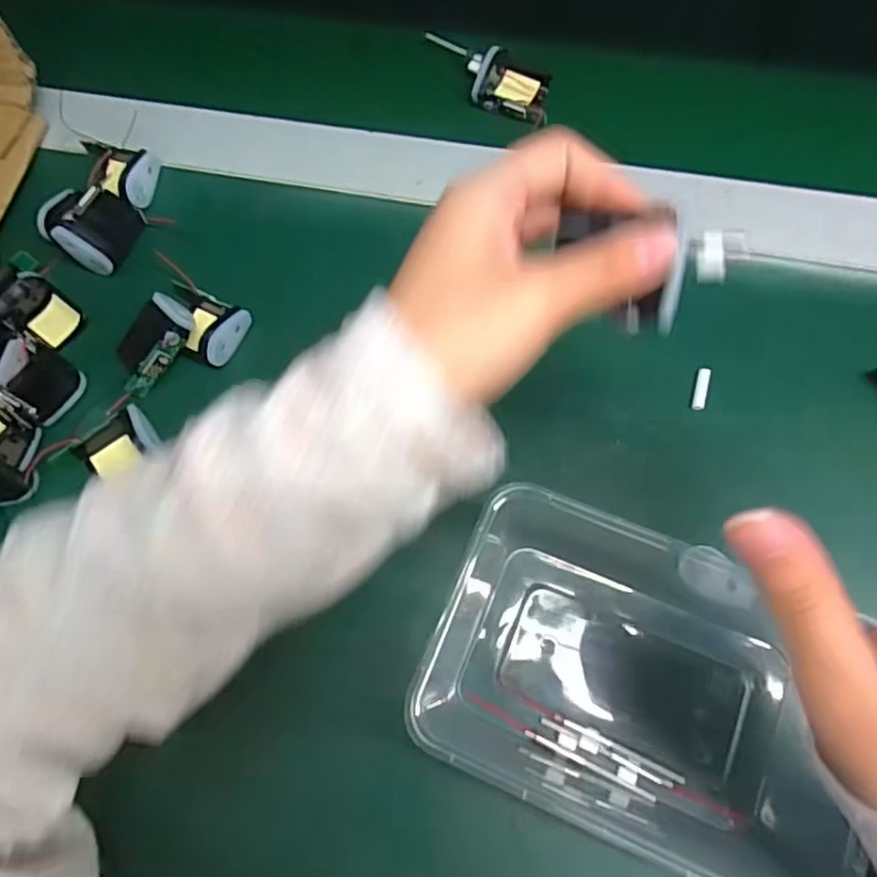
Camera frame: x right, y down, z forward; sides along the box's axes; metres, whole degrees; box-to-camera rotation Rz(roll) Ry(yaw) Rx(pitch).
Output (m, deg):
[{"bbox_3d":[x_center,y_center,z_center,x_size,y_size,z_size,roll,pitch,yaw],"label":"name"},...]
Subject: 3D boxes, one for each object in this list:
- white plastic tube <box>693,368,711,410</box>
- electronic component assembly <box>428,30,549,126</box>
[{"bbox_3d":[0.139,-0.027,0.335,0.007,0.004,0.024,15,73,9],"label":"white plastic tube"},{"bbox_3d":[0.031,-0.234,0.413,0.089,0.023,0.039,20,74,10],"label":"electronic component assembly"}]

